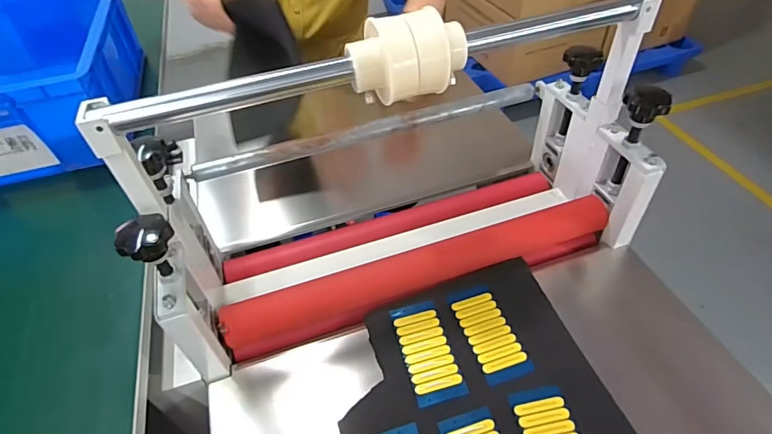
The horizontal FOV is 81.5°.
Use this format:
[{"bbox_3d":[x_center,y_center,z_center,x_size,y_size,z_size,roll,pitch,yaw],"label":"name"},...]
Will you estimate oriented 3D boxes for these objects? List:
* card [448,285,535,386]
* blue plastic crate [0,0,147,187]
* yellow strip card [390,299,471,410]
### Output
[{"bbox_3d":[0.121,0.135,0.532,0.055,0.005,0.121,-15,47,-10],"label":"card"},{"bbox_3d":[-0.623,-0.238,0.789,0.329,0.177,0.426,-14,47,-9],"label":"blue plastic crate"},{"bbox_3d":[0.048,0.155,0.522,0.055,0.007,0.121,-13,47,-8],"label":"yellow strip card"}]

